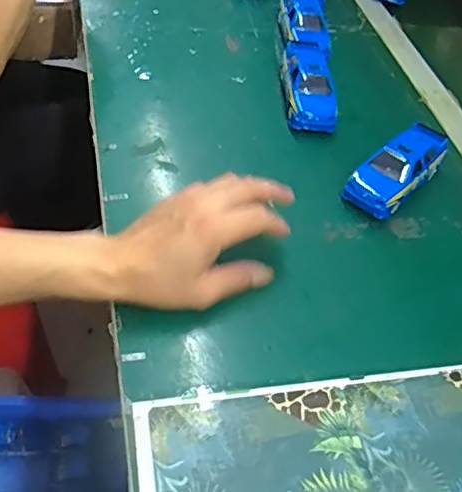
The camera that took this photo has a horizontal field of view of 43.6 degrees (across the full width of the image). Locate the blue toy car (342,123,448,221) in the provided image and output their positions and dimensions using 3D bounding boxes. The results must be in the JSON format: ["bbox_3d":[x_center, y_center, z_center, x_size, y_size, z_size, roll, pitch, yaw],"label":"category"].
[{"bbox_3d":[0.167,-0.074,0.571,0.125,0.042,0.054,-34,63,-32],"label":"blue toy car"}]

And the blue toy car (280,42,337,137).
[{"bbox_3d":[0.088,-0.185,0.660,0.058,0.040,0.128,3,49,-8],"label":"blue toy car"}]

